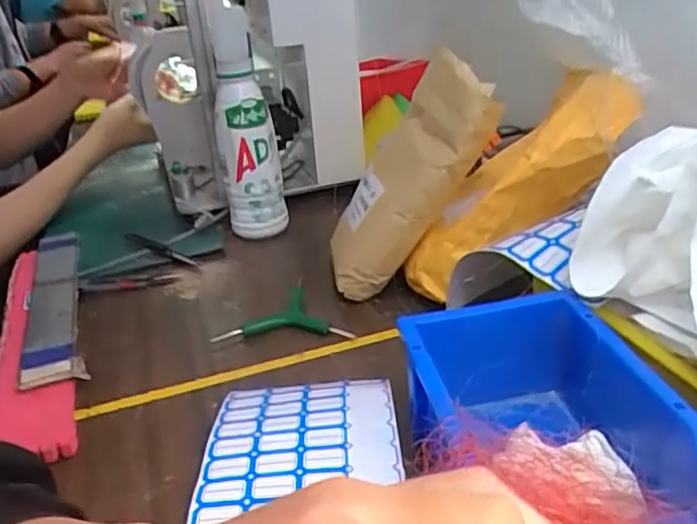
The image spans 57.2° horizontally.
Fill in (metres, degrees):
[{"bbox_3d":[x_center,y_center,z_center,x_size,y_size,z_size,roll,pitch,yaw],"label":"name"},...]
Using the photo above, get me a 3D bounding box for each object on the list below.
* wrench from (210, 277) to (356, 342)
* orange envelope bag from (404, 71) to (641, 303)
[{"bbox_3d":[-0.062,0.049,0.577,0.114,0.012,0.099,-10,26,-7],"label":"wrench"},{"bbox_3d":[0.148,-0.054,0.546,0.237,0.089,0.045,-44,17,20],"label":"orange envelope bag"}]

